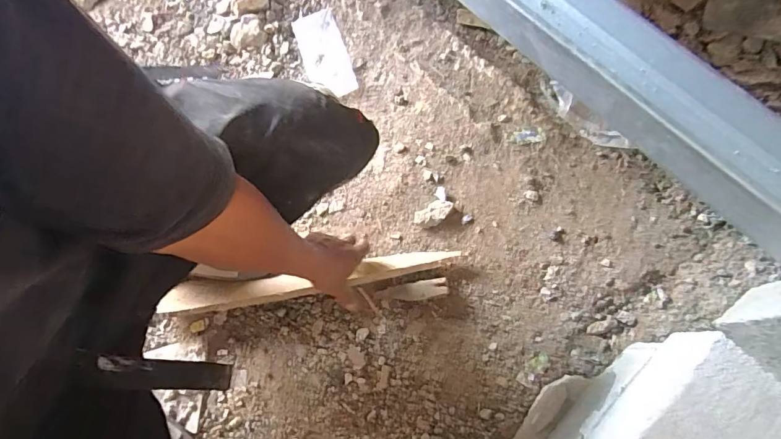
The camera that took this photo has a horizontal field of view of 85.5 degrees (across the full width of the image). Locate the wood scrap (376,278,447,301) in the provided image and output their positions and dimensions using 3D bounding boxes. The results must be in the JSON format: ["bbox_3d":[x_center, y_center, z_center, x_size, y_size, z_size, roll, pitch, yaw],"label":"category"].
[{"bbox_3d":[0.032,0.108,0.628,0.102,0.008,0.027,-12,80,13],"label":"wood scrap"}]

